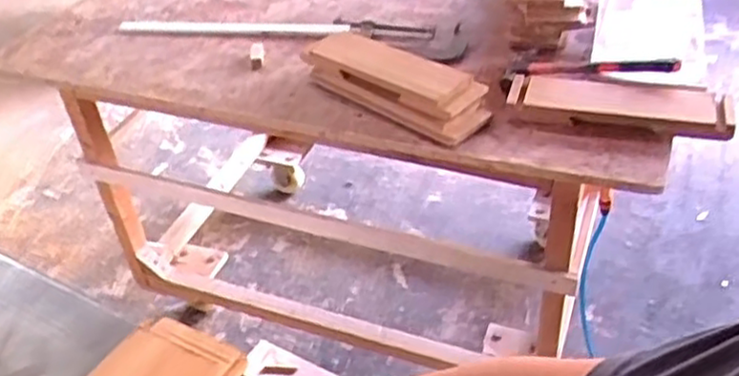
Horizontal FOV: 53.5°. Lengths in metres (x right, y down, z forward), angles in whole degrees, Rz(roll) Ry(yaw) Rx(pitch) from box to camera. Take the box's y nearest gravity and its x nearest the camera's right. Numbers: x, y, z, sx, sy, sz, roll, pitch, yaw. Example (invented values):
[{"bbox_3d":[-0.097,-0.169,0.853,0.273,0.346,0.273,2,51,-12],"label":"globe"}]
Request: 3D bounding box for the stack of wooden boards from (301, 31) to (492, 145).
[{"bbox_3d":[0.044,-0.170,1.175,0.147,0.062,0.352,-34,48,-31],"label":"stack of wooden boards"}]

